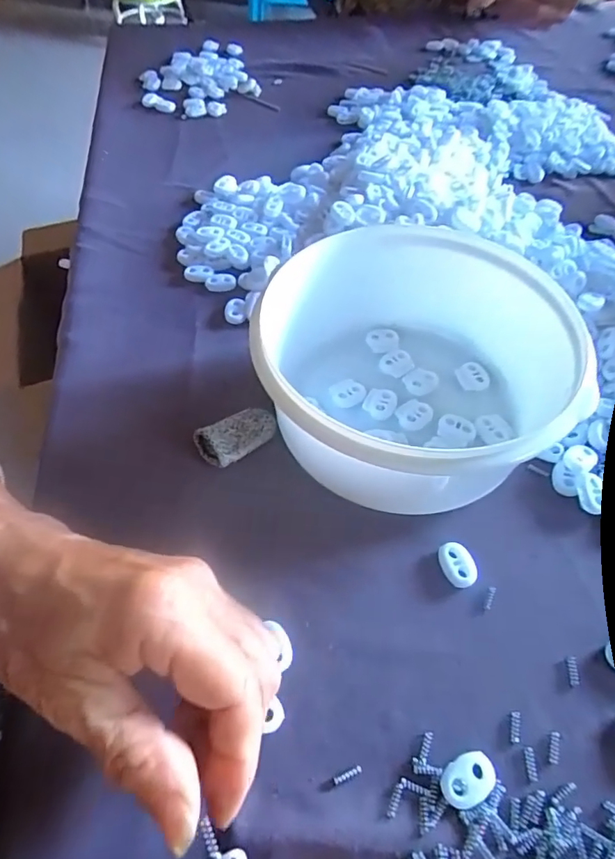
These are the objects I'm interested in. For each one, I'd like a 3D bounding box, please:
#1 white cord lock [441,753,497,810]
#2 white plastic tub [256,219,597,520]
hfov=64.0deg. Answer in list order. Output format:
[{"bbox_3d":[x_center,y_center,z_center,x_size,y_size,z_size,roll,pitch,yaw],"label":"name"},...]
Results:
[{"bbox_3d":[0.063,0.138,0.194,0.023,0.004,0.015,-25,59,-16],"label":"white cord lock"},{"bbox_3d":[0.058,-0.035,0.272,0.156,0.074,0.170,0,55,0],"label":"white plastic tub"}]

